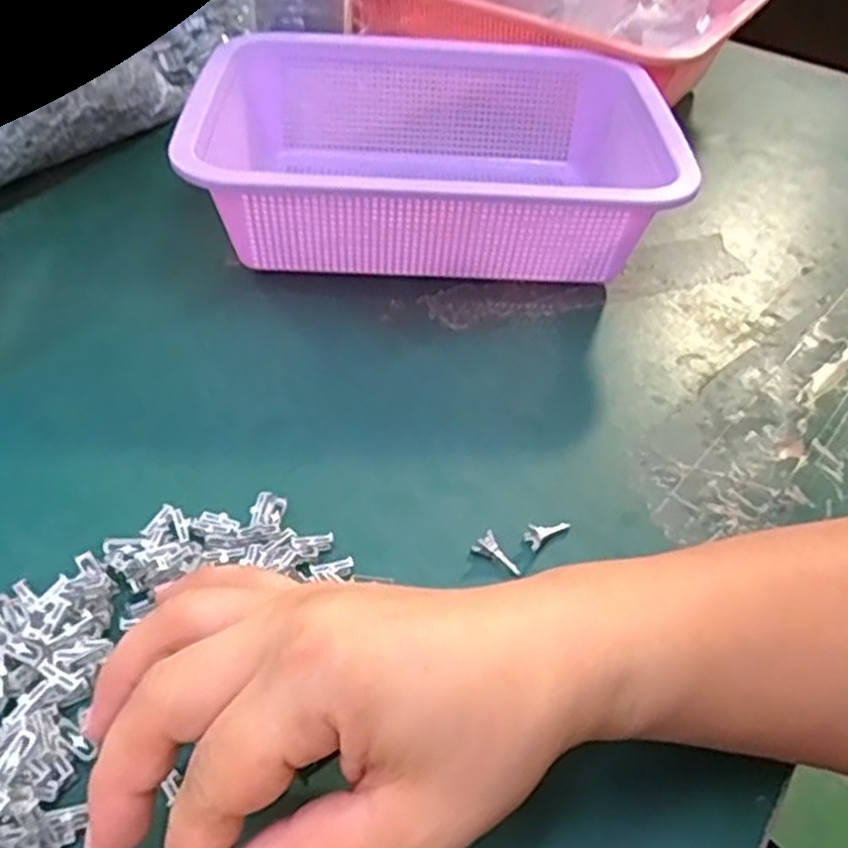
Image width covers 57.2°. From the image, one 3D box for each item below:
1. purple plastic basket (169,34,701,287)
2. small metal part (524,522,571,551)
[{"bbox_3d":[0.005,-0.157,0.458,0.255,0.077,0.178,5,46,-2],"label":"purple plastic basket"},{"bbox_3d":[0.050,0.043,0.317,0.020,0.007,0.009,-27,55,-29],"label":"small metal part"}]

